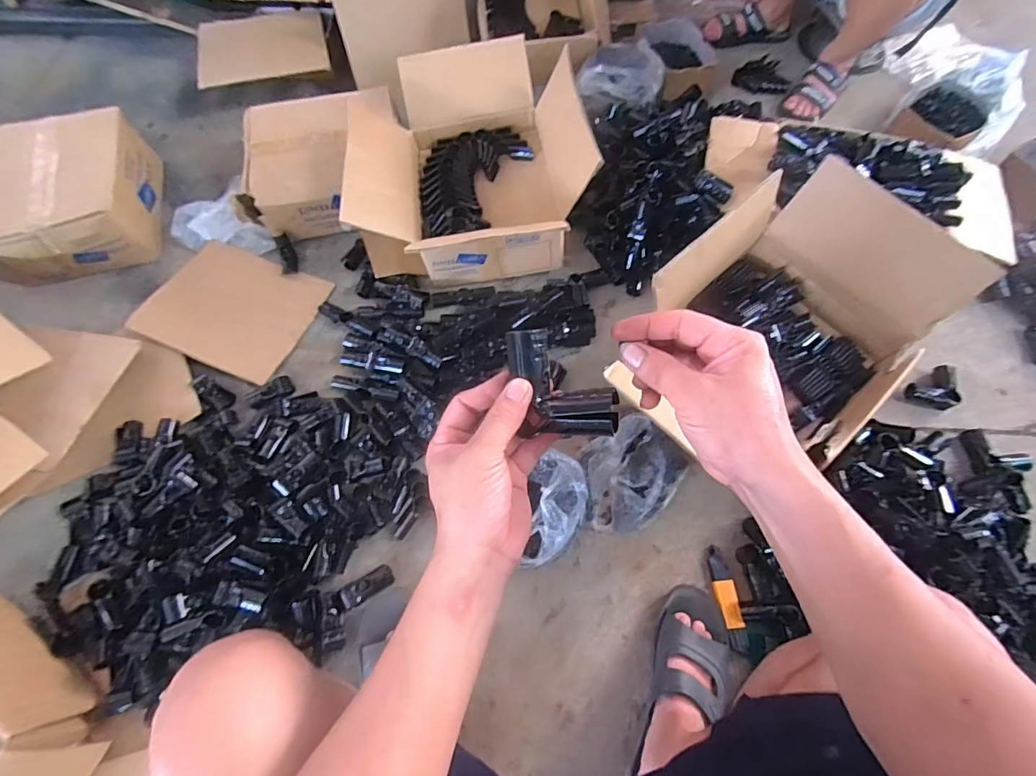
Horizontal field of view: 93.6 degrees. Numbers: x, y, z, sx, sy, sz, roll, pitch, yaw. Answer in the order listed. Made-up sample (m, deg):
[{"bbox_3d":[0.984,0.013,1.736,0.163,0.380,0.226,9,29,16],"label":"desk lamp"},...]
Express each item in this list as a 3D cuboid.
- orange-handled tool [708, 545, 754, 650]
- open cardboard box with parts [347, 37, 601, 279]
[{"bbox_3d":[0.317,0.317,0.737,0.030,0.015,0.144,-7,65,-3],"label":"orange-handled tool"},{"bbox_3d":[-0.112,-0.449,0.955,0.418,0.236,0.453,-8,65,-4],"label":"open cardboard box with parts"}]

